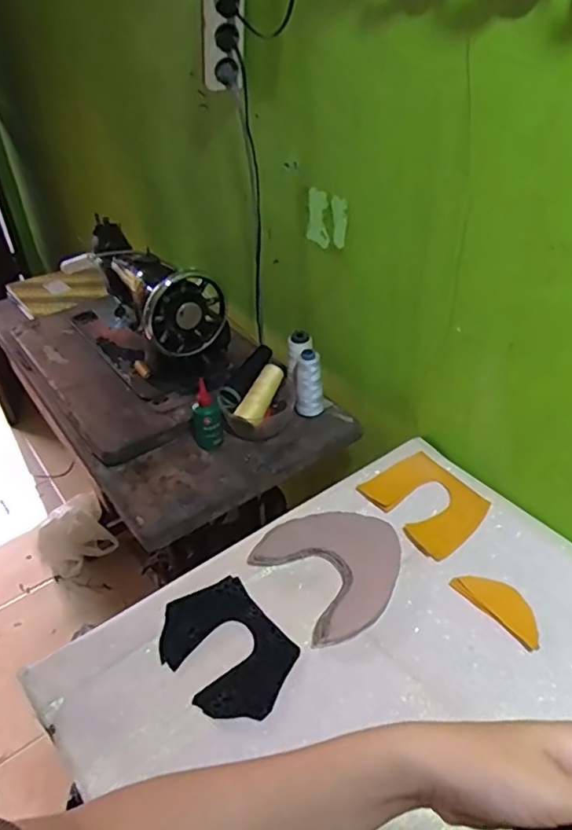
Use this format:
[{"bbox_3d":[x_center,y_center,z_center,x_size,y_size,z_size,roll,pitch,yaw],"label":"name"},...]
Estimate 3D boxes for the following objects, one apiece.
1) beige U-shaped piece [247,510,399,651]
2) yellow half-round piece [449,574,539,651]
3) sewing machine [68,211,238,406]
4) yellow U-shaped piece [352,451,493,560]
[{"bbox_3d":[0.067,0.182,0.740,0.171,0.022,0.162,-25,43,-25],"label":"beige U-shaped piece"},{"bbox_3d":[0.248,0.217,0.690,0.039,0.018,0.111,-28,44,-28],"label":"yellow half-round piece"},{"bbox_3d":[-0.259,-0.189,1.073,0.154,0.224,0.399,-27,43,-27],"label":"sewing machine"},{"bbox_3d":[0.191,0.115,0.812,0.121,0.017,0.144,-26,43,-26],"label":"yellow U-shaped piece"}]

